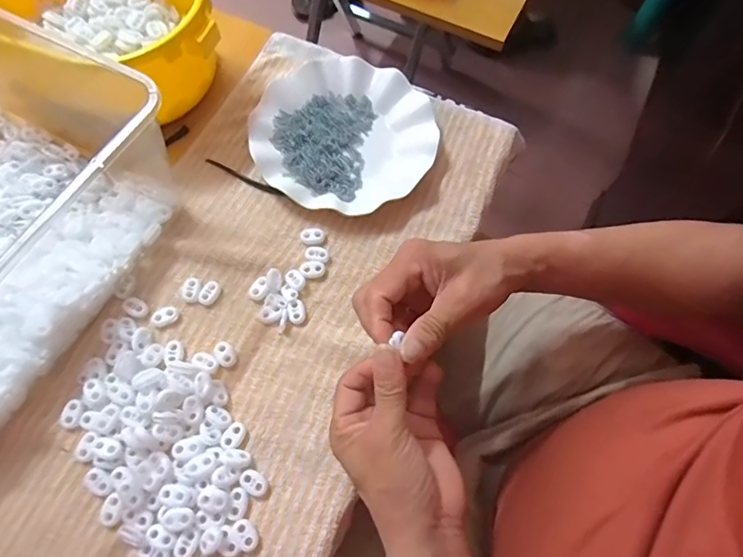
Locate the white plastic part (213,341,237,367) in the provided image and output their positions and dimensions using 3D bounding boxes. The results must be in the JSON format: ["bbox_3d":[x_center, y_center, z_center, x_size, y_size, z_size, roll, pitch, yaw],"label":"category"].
[{"bbox_3d":[-0.123,0.064,0.400,0.015,0.004,0.023,-41,74,-18],"label":"white plastic part"}]

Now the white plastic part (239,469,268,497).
[{"bbox_3d":[-0.089,0.154,0.360,0.022,0.004,0.015,28,68,9],"label":"white plastic part"}]

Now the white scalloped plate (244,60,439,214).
[{"bbox_3d":[-0.025,-0.147,0.481,0.172,0.018,0.184,1,66,-3],"label":"white scalloped plate"}]

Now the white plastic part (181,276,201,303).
[{"bbox_3d":[-0.160,0.009,0.423,0.016,0.004,0.023,8,66,1],"label":"white plastic part"}]

